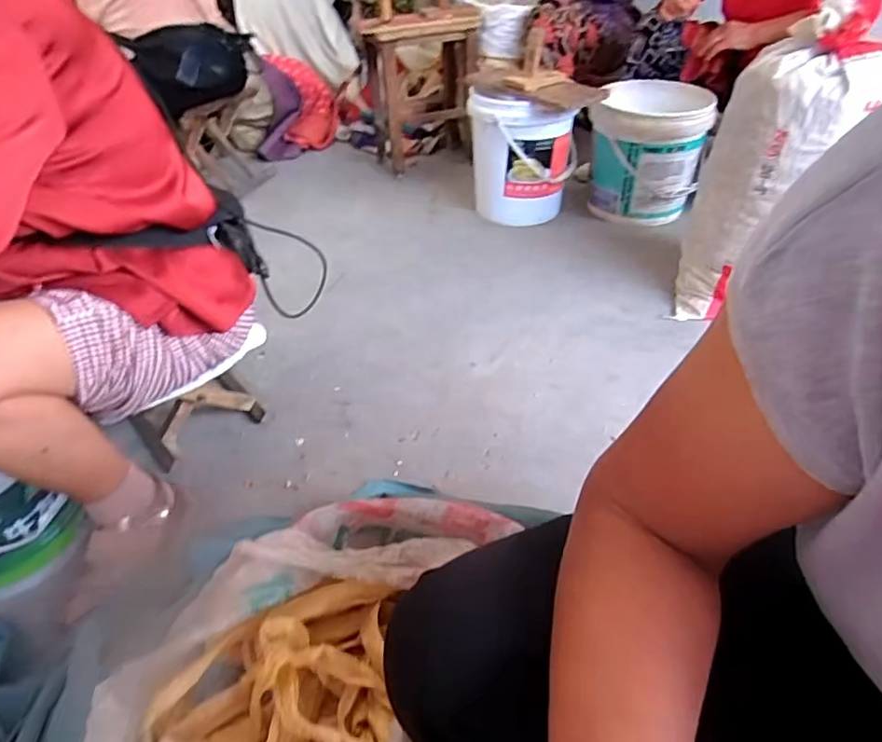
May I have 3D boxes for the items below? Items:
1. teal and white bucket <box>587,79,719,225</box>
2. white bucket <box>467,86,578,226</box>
[{"bbox_3d":[0.546,-0.573,1.520,0.270,0.303,0.291,10,42,15],"label":"teal and white bucket"},{"bbox_3d":[0.218,-0.583,1.536,0.264,0.325,0.264,7,42,12],"label":"white bucket"}]

